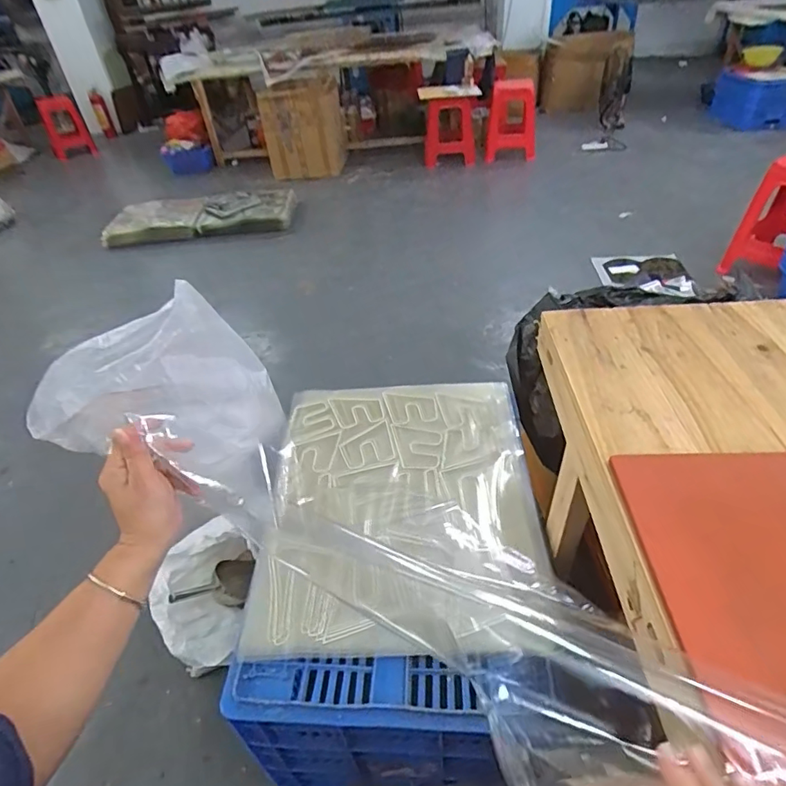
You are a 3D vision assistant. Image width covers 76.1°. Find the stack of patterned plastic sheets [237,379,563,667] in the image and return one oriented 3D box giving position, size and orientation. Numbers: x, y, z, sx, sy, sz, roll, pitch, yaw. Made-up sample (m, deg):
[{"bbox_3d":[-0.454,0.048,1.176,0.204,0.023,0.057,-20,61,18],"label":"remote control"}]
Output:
[{"bbox_3d":[0.019,0.180,0.912,0.464,0.065,0.563,-3,39,4],"label":"stack of patterned plastic sheets"}]

